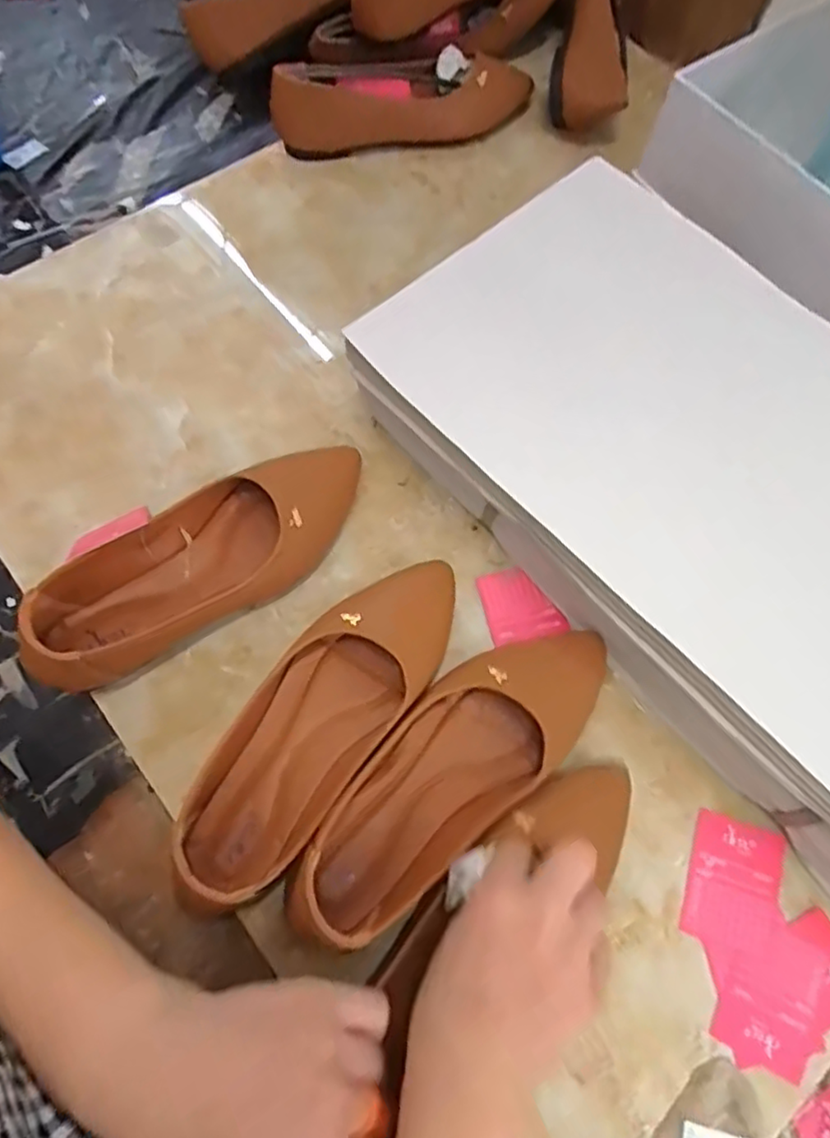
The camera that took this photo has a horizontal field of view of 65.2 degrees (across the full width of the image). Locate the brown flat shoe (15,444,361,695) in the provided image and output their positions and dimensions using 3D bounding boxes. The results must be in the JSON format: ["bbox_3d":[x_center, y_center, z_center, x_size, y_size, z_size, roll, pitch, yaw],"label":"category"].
[{"bbox_3d":[-0.135,-0.010,0.429,0.241,0.074,0.091,-32,73,-14],"label":"brown flat shoe"}]

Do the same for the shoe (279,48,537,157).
[{"bbox_3d":[-0.011,-0.445,0.604,0.246,0.055,0.071,-13,70,-8],"label":"shoe"}]

